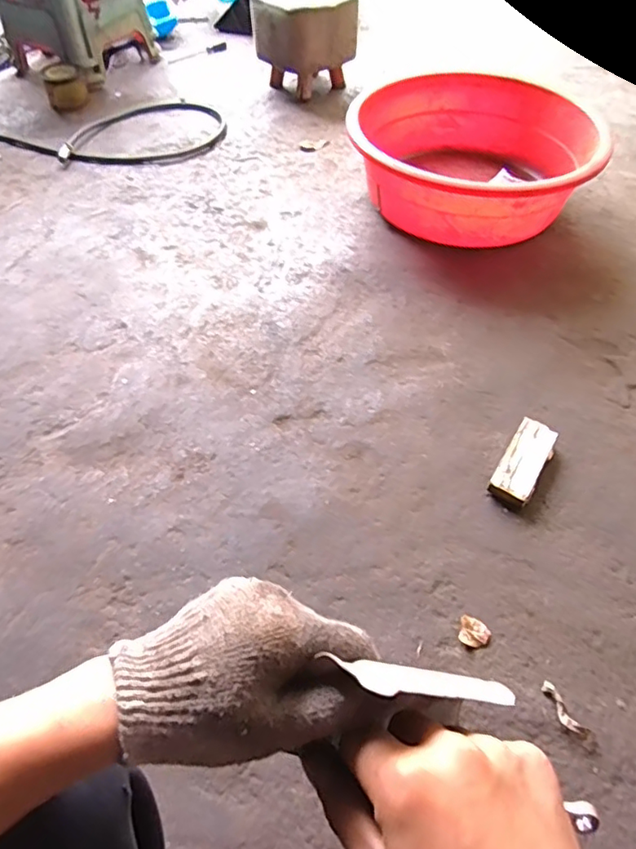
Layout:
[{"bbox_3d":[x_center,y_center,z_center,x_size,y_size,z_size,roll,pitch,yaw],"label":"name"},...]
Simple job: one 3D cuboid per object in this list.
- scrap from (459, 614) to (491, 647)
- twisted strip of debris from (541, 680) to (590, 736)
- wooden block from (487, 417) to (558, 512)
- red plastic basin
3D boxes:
[{"bbox_3d":[0.211,0.281,0.740,0.041,0.009,0.037,30,58,21],"label":"scrap"},{"bbox_3d":[0.301,0.350,0.672,0.020,0.008,0.068,-23,53,-15],"label":"twisted strip of debris"},{"bbox_3d":[0.333,0.061,0.882,0.064,0.033,0.154,28,57,20],"label":"wooden block"},{"bbox_3d":[0.370,-0.647,1.349,0.554,0.193,0.554,-2,50,2],"label":"red plastic basin"}]

